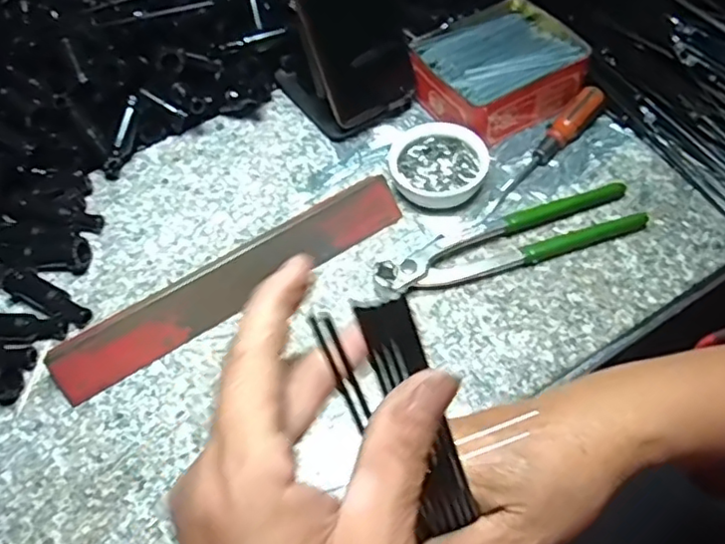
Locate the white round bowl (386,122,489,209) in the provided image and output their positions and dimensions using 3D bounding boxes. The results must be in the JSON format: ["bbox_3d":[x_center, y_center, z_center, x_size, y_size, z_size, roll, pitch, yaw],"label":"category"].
[{"bbox_3d":[0.057,-0.079,0.477,0.072,0.026,0.068,-2,56,3],"label":"white round bowl"}]

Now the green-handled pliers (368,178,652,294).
[{"bbox_3d":[0.103,-0.024,0.441,0.193,0.016,0.046,-19,56,-8],"label":"green-handled pliers"}]

